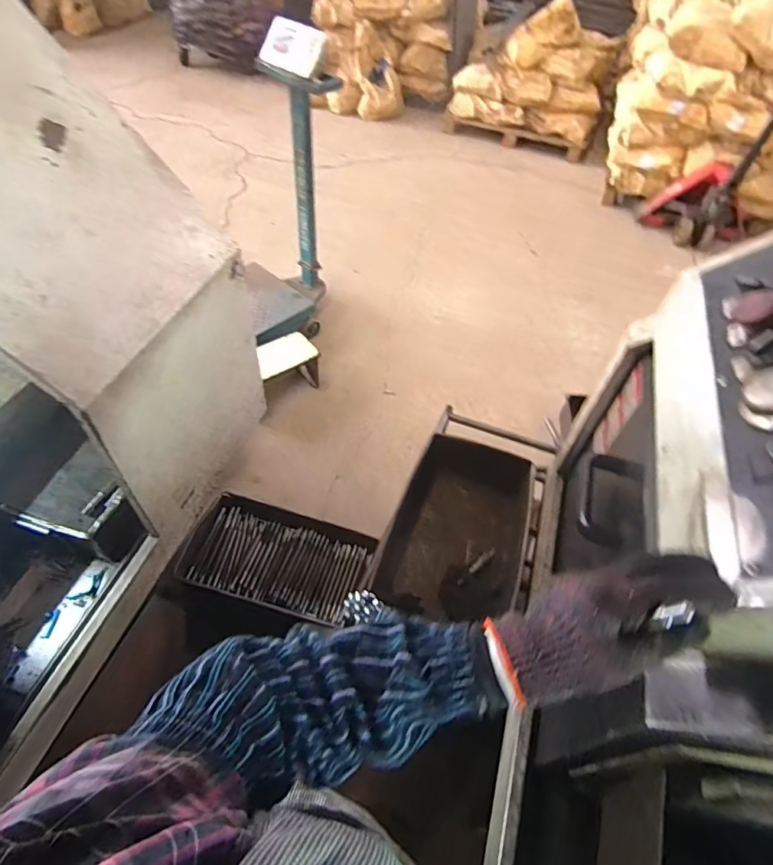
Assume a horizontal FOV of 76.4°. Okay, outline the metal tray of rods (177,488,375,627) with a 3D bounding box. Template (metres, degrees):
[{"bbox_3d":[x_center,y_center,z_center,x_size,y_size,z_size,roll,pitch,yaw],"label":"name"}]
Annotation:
[{"bbox_3d":[-0.341,0.389,1.570,0.542,0.068,0.320,13,51,5],"label":"metal tray of rods"}]

